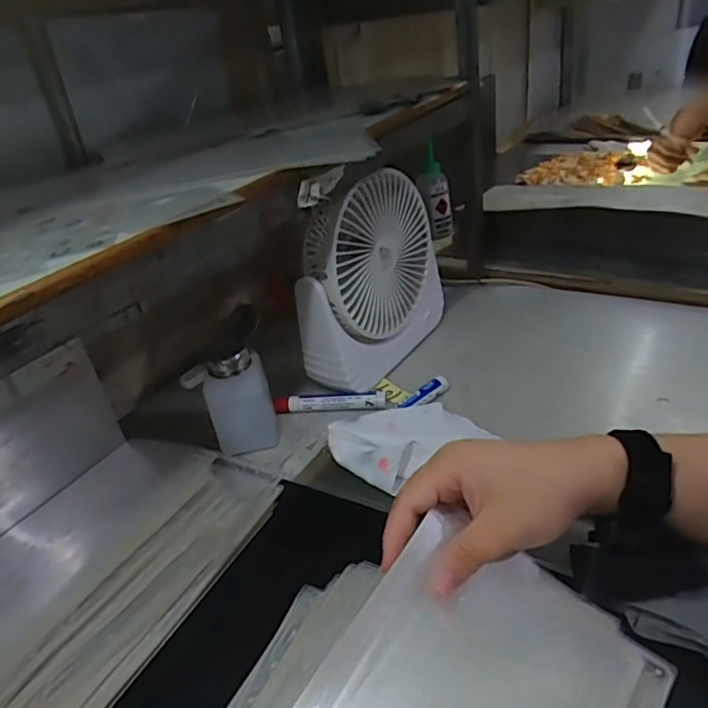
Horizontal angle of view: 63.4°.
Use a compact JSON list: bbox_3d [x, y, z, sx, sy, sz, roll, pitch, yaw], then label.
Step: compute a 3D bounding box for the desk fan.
[{"bbox_3d":[0.018,-0.081,0.608,0.065,0.197,0.193,11,37,32],"label":"desk fan"}]

